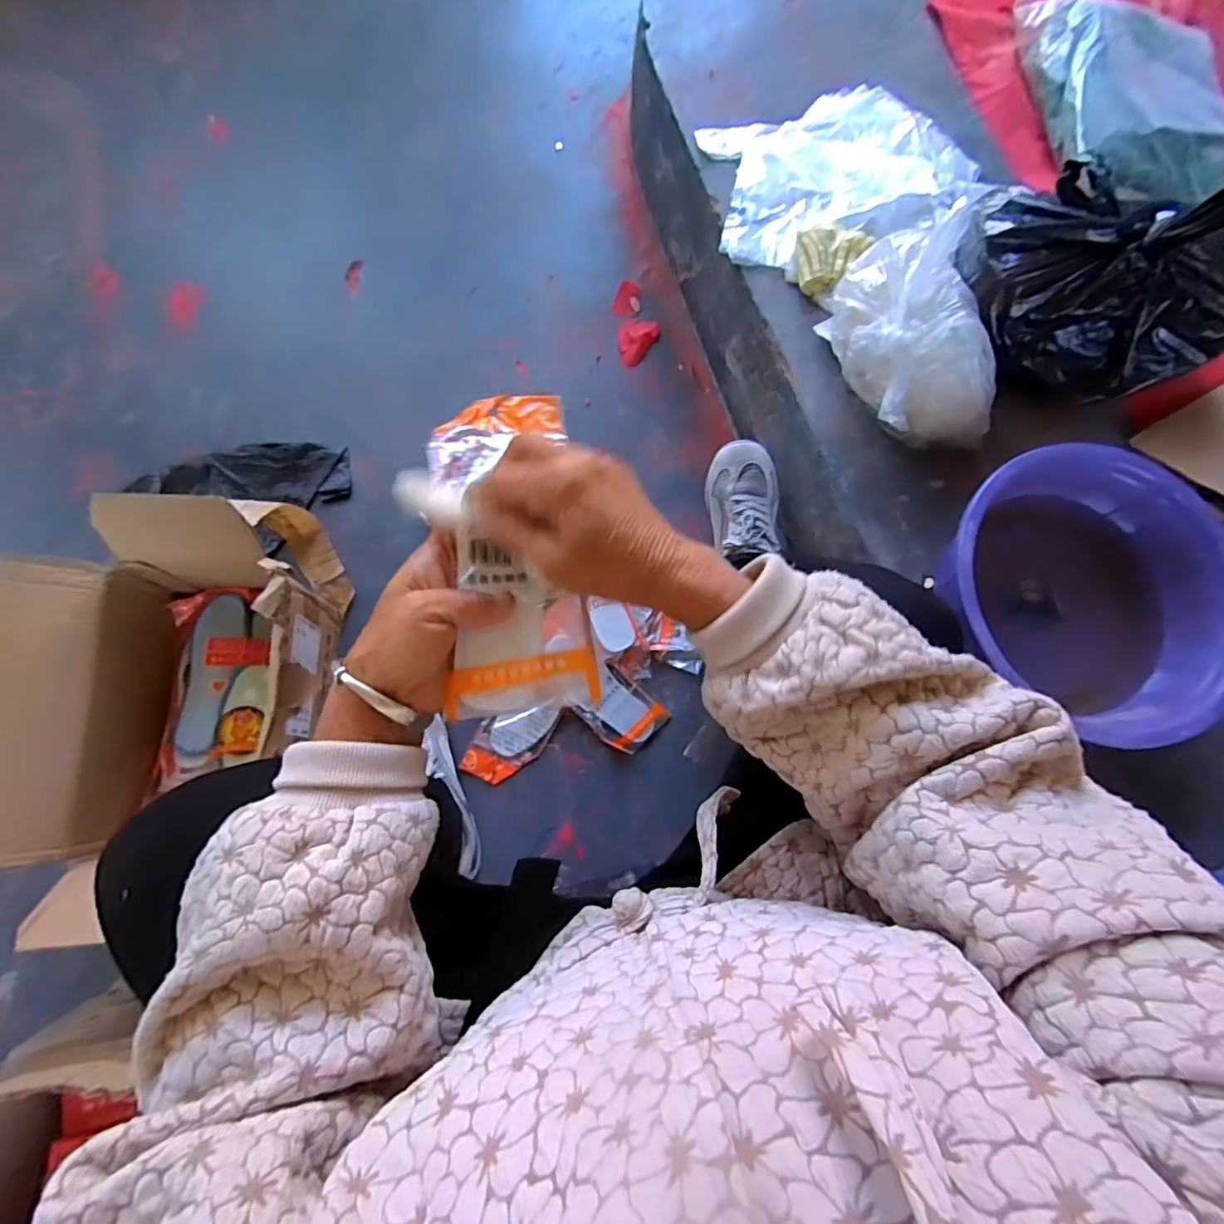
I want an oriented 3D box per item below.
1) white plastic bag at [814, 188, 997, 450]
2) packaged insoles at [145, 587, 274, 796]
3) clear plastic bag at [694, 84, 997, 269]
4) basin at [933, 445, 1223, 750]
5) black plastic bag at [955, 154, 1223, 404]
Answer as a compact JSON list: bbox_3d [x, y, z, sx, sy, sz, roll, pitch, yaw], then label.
[{"bbox_3d":[0.323,-0.284,0.595,0.121,0.159,0.221,-23,81,-9],"label":"white plastic bag"},{"bbox_3d":[-0.426,0.076,0.610,0.119,0.037,0.211,-3,79,-5],"label":"packaged insoles"},{"bbox_3d":[0.285,-0.574,0.717,0.352,0.031,0.231,-21,81,-8],"label":"clear plastic bag"},{"bbox_3d":[0.464,-0.015,0.563,0.276,0.093,0.270,1,79,-4],"label":"basin"},{"bbox_3d":[0.519,-0.371,0.585,0.207,0.203,0.276,-26,82,-9],"label":"black plastic bag"}]

